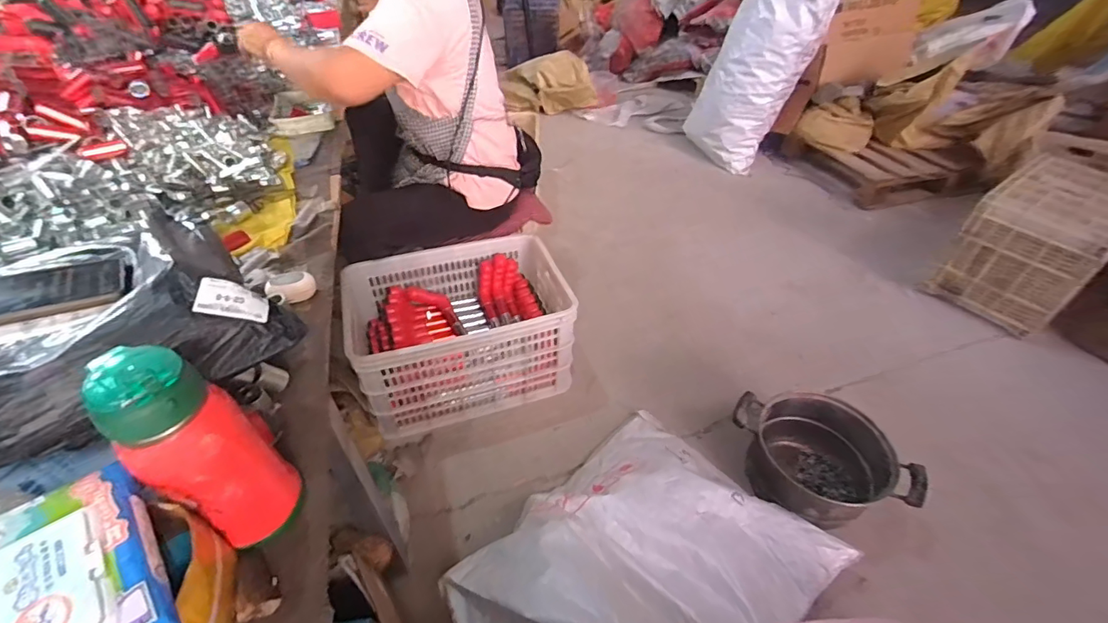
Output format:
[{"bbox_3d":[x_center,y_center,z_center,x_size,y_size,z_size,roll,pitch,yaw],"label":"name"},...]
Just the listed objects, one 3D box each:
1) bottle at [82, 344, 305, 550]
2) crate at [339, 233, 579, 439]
[{"bbox_3d":[-0.286,0.110,0.397,0.078,0.187,0.080,30,50,28],"label":"bottle"},{"bbox_3d":[-0.236,0.036,1.265,0.508,0.250,0.413,-14,44,-16],"label":"crate"}]

